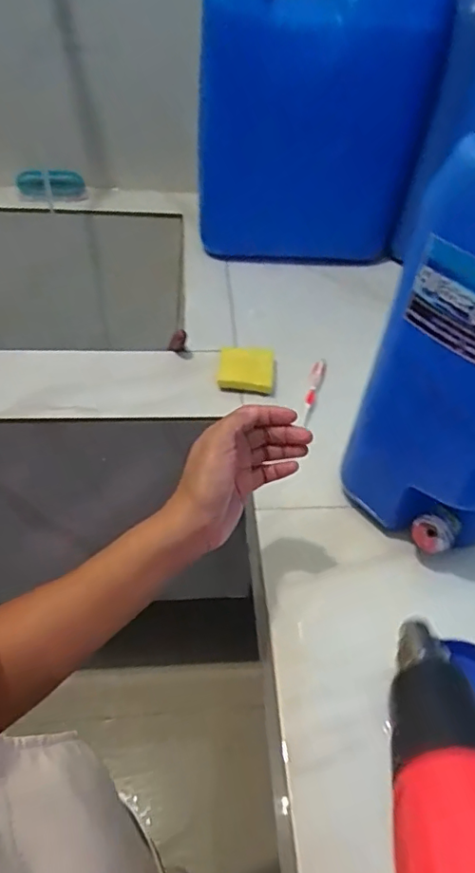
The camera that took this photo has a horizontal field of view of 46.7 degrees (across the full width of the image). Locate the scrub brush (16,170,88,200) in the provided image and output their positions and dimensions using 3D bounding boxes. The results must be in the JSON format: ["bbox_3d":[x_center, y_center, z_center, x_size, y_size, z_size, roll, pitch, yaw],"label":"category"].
[{"bbox_3d":[-0.353,-0.478,1.041,0.125,0.057,0.032,-5,50,-7],"label":"scrub brush"}]

